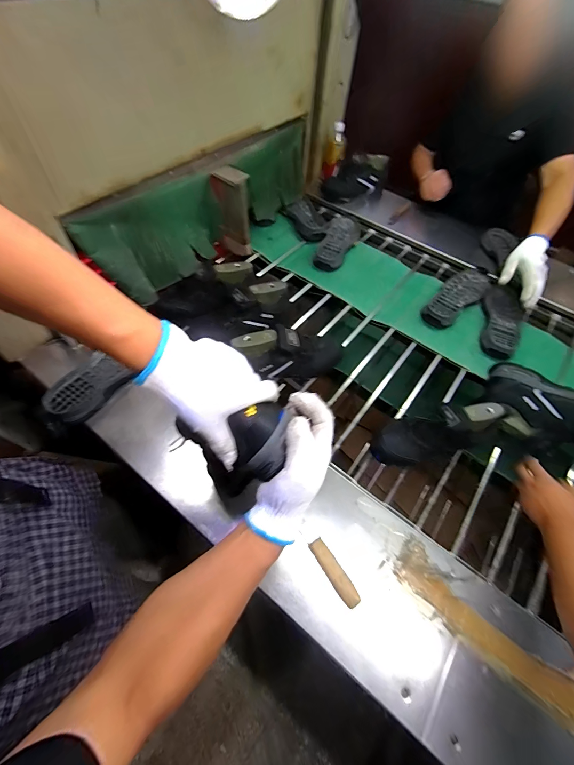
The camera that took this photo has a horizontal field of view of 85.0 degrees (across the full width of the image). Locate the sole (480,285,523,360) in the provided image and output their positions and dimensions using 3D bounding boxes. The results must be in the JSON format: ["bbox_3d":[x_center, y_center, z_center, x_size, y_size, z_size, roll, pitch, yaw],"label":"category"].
[{"bbox_3d":[0.606,-0.172,0.887,0.098,0.025,0.282,19,60,8],"label":"sole"}]

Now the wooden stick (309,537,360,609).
[{"bbox_3d":[0.077,0.314,0.519,0.028,0.015,0.108,-31,65,-20],"label":"wooden stick"}]

